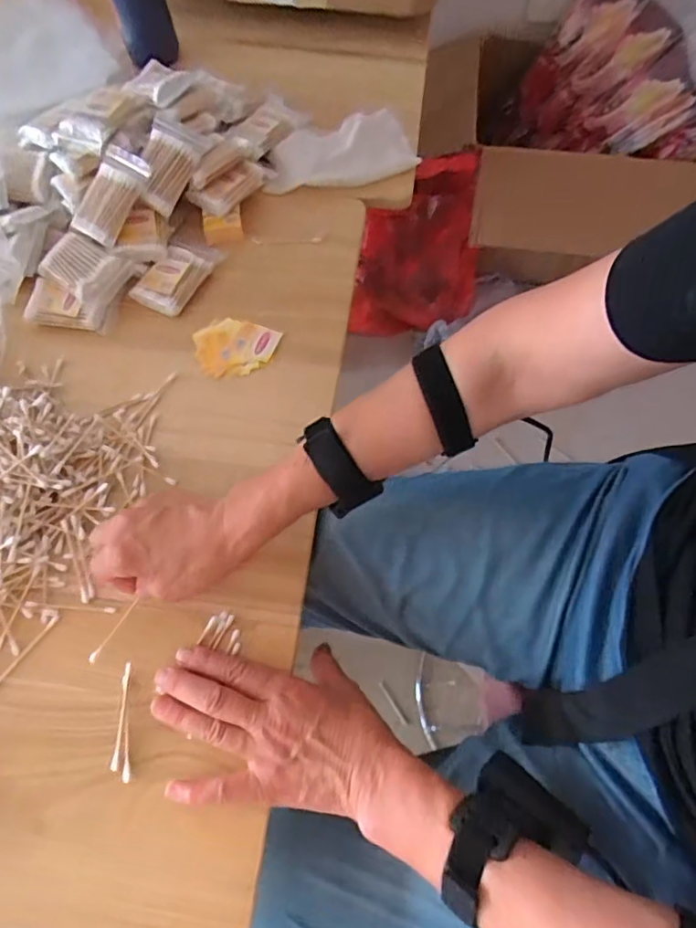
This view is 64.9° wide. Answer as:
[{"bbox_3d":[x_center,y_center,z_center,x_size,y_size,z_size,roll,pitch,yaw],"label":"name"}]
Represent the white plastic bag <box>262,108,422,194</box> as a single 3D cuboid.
[{"bbox_3d":[-0.008,-0.365,0.637,0.172,0.053,0.083,-6,65,-3],"label":"white plastic bag"}]

